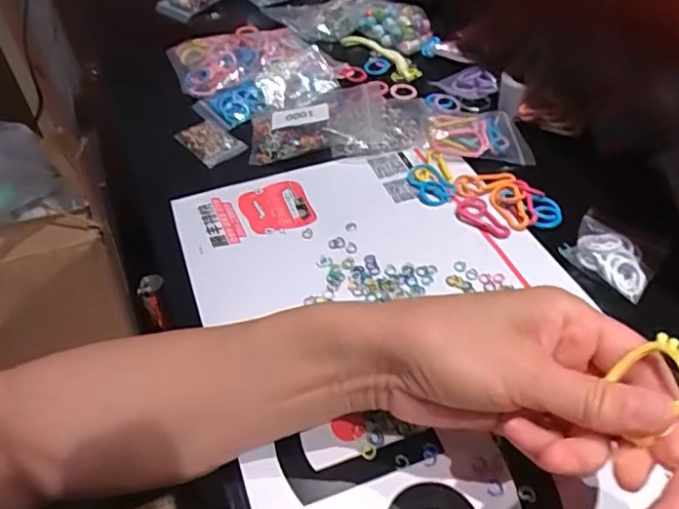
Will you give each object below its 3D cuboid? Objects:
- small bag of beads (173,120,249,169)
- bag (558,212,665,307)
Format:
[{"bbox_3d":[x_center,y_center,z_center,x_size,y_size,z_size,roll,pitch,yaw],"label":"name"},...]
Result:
[{"bbox_3d":[-0.118,-0.104,0.511,0.040,0.014,0.064,-34,53,-26],"label":"small bag of beads"},{"bbox_3d":[0.192,-0.003,0.396,0.059,0.016,0.064,31,55,29],"label":"bag"}]

